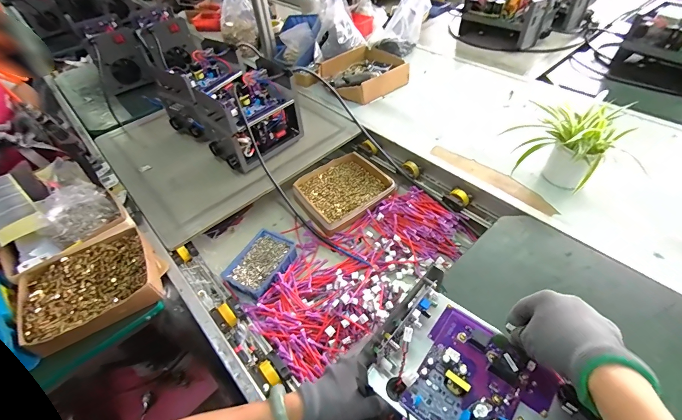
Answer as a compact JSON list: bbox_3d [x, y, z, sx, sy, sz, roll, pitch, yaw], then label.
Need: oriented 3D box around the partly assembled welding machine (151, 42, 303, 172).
[{"bbox_3d":[-0.334,-0.306,0.950,0.435,0.187,0.239,31,58,29],"label":"partly assembled welding machine"}]

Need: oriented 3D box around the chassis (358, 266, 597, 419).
[{"bbox_3d":[0.144,0.191,0.348,0.150,0.061,0.223,-37,55,-24],"label":"chassis"}]

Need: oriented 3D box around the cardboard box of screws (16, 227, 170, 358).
[{"bbox_3d":[-0.470,0.144,0.632,0.221,0.053,0.186,-26,50,-17],"label":"cardboard box of screws"}]

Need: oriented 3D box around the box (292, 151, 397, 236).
[{"bbox_3d":[0.007,-0.050,0.880,0.222,0.050,0.197,-30,51,-20],"label":"box"}]

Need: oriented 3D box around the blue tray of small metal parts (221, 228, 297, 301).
[{"bbox_3d":[-0.173,0.125,0.741,0.108,0.054,0.151,24,54,25],"label":"blue tray of small metal parts"}]

